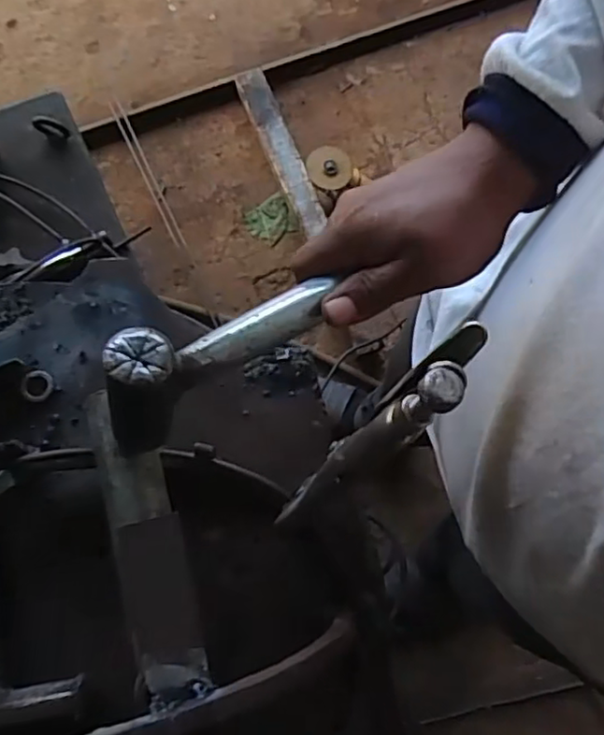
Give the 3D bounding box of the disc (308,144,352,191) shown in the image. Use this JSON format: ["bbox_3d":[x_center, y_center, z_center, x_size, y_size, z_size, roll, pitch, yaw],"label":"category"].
[{"bbox_3d":[0.056,-0.392,1.240,0.085,0.020,0.086,0,88,-8],"label":"disc"}]

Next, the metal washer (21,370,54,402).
[{"bbox_3d":[-0.157,0.011,0.377,0.018,0.004,0.019,1,78,-4],"label":"metal washer"}]

